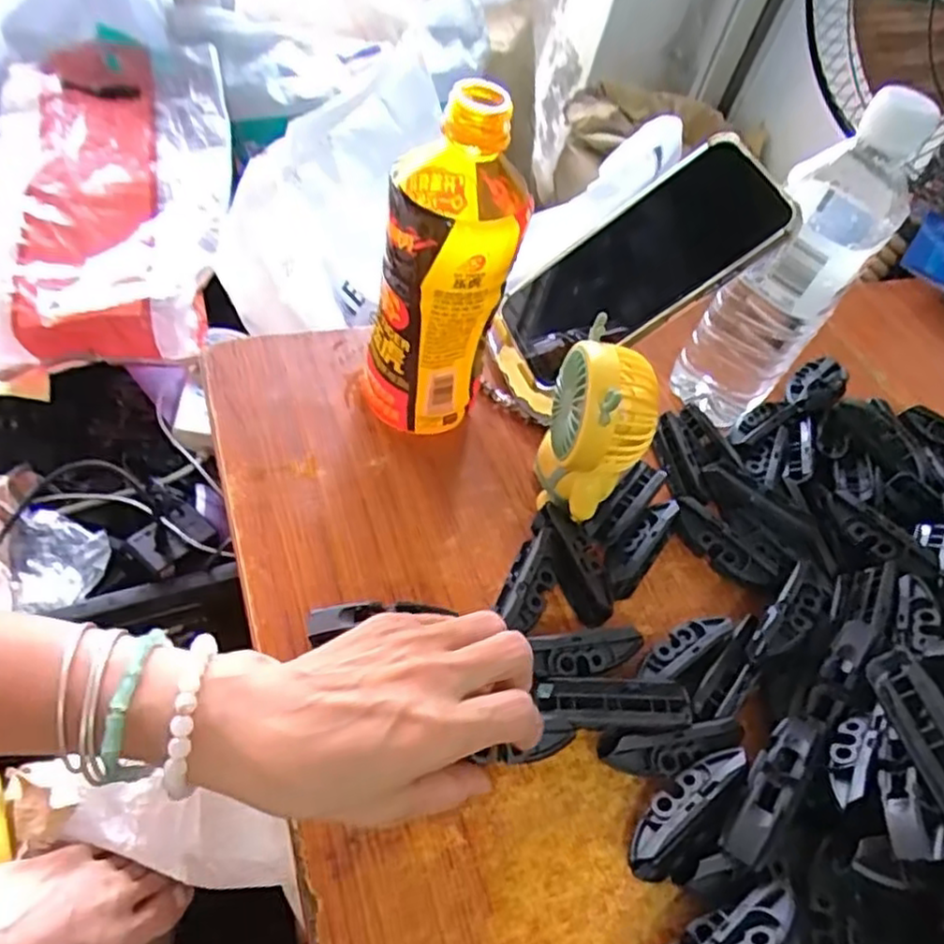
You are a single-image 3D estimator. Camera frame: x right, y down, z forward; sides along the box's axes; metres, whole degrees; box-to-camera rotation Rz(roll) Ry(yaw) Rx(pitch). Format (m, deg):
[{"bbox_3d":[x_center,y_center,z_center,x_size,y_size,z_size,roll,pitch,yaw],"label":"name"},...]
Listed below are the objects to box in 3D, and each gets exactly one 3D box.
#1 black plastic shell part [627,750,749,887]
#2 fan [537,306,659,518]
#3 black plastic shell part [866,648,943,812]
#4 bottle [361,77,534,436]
[{"bbox_3d":[0.097,0.152,0.310,0.066,0.024,0.028,-28,61,-23],"label":"black plastic shell part"},{"bbox_3d":[0.064,-0.021,0.380,0.052,0.095,0.059,20,51,1],"label":"fan"},{"bbox_3d":[0.195,0.112,0.295,0.012,0.024,0.074,22,43,-39],"label":"black plastic shell part"},{"bbox_3d":[-0.017,-0.105,0.382,0.070,0.185,0.075,8,51,-8],"label":"bottle"}]

